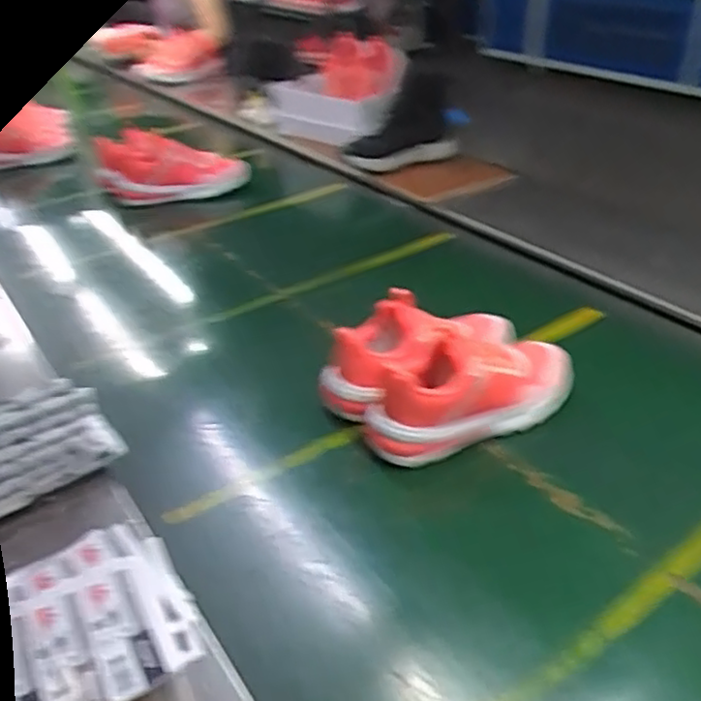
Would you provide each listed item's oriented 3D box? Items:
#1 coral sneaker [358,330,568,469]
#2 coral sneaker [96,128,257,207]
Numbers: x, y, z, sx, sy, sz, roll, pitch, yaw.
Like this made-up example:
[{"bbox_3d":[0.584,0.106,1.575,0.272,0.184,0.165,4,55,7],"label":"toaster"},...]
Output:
[{"bbox_3d":[0.143,0.033,0.814,0.267,0.121,0.091,-17,36,-19],"label":"coral sneaker"},{"bbox_3d":[-0.399,-0.412,1.550,0.324,0.148,0.130,-10,34,-8],"label":"coral sneaker"}]

